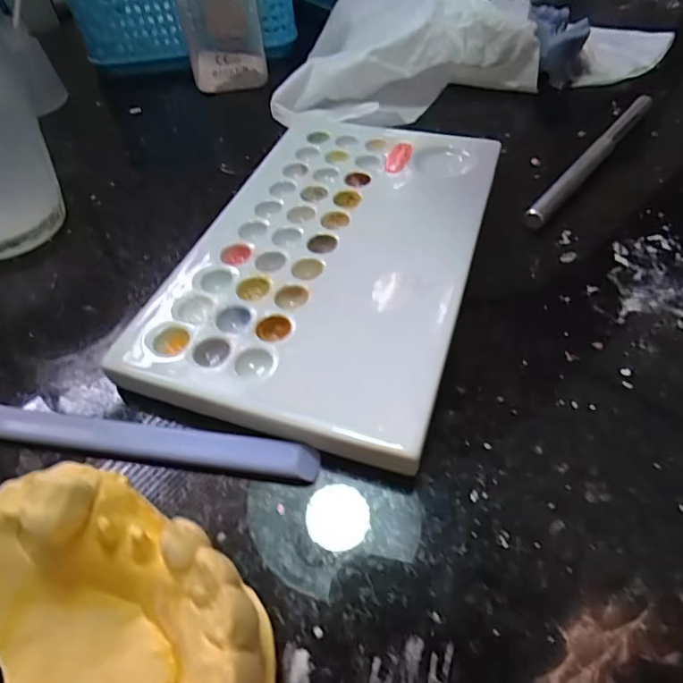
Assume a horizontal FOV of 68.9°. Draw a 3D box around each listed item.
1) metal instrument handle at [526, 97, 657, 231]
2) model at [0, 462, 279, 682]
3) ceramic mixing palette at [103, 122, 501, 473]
[{"bbox_3d":[0.109,-0.080,0.213,0.009,0.007,0.114,30,57,28],"label":"metal instrument handle"},{"bbox_3d":[-0.040,0.053,0.088,0.046,0.037,0.069,-28,52,-19],"label":"model"},{"bbox_3d":[-0.002,-0.037,0.176,0.093,0.009,0.150,12,50,15],"label":"ceramic mixing palette"}]

